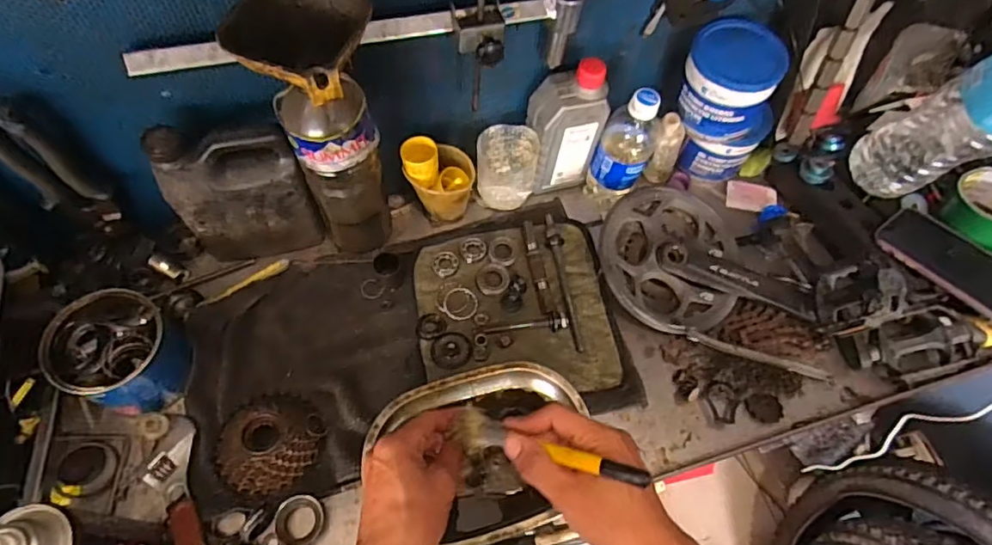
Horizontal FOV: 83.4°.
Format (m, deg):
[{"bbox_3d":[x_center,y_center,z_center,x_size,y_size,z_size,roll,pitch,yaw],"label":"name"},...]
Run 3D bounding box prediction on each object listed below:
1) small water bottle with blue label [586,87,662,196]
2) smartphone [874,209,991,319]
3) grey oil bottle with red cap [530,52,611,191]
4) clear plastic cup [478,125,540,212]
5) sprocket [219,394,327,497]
[{"bbox_3d":[0.156,-0.150,0.672,0.065,0.162,0.061,21,62,8],"label":"small water bottle with blue label"},{"bbox_3d":[0.513,-0.013,0.629,0.081,0.012,0.152,-28,52,-16],"label":"smartphone"},{"bbox_3d":[0.080,-0.170,0.667,0.080,0.177,0.059,-21,64,-14],"label":"grey oil bottle with red cap"},{"bbox_3d":[0.013,-0.123,0.681,0.072,0.090,0.066,4,61,-1],"label":"clear plastic cup"},{"bbox_3d":[-0.224,0.162,0.545,0.093,0.034,0.097,1,61,-3],"label":"sprocket"}]

